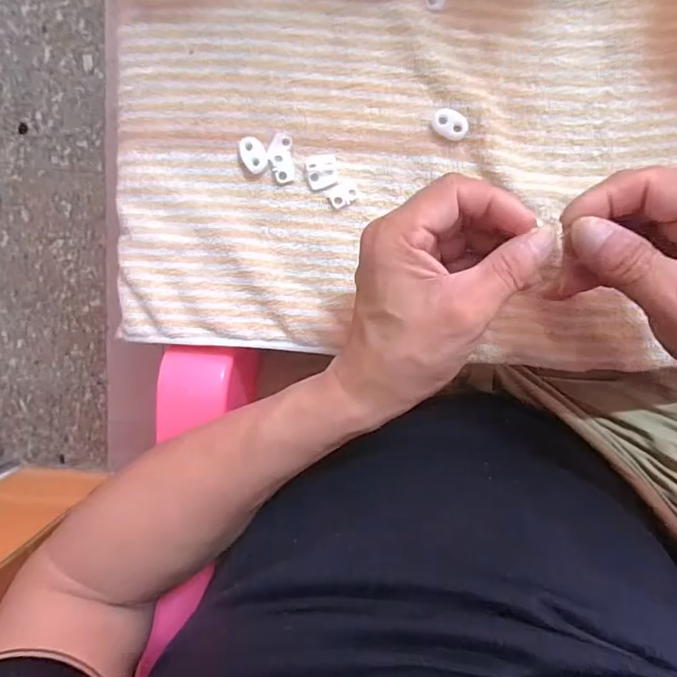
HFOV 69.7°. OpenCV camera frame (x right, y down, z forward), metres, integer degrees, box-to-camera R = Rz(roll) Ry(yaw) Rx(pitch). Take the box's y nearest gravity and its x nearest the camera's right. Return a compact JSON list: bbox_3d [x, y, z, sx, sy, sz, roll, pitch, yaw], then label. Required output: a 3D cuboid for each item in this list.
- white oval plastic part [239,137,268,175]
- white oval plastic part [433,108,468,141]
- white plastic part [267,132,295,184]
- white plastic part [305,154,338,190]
[{"bbox_3d":[-0.053,-0.116,0.307,0.016,0.007,0.022,-22,95,4],"label":"white oval plastic part"},{"bbox_3d":[0.069,-0.132,0.299,0.022,0.004,0.015,24,97,-1],"label":"white oval plastic part"},{"bbox_3d":[-0.036,-0.114,0.307,0.016,0.004,0.030,-3,96,2],"label":"white plastic part"},{"bbox_3d":[-0.011,-0.105,0.306,0.019,0.005,0.020,-7,96,3],"label":"white plastic part"}]

